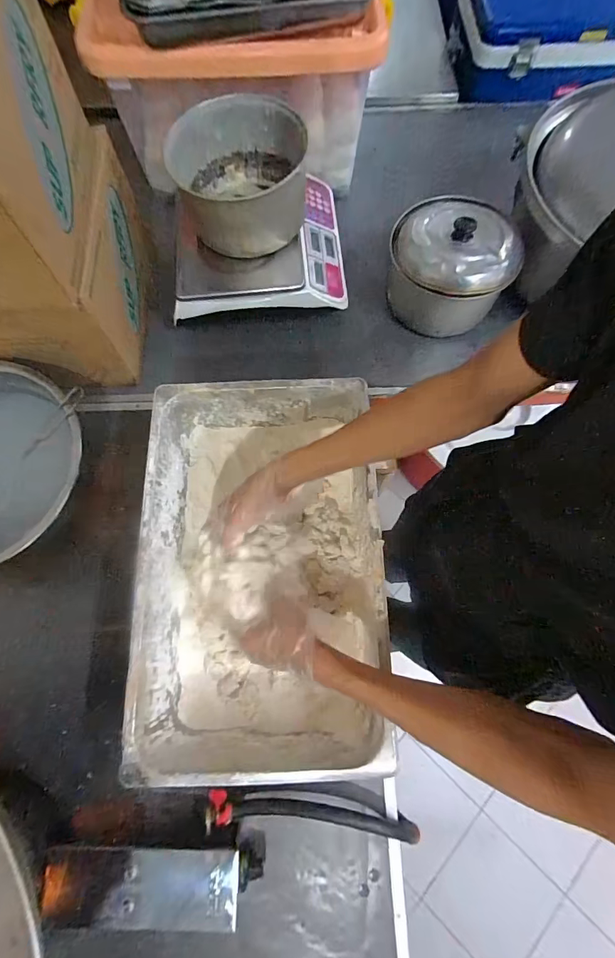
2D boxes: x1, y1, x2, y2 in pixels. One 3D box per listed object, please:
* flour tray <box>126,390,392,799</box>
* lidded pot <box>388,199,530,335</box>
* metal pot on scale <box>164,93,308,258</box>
[{"bbox_3d":[-0.069,0.123,0.608,0.332,0.165,0.518,-3,71,-1],"label":"flour tray"},{"bbox_3d":[0.261,-0.399,0.766,0.191,0.168,0.218,4,71,2],"label":"lidded pot"},{"bbox_3d":[-0.110,-0.511,0.704,0.231,0.137,0.201,-13,72,-4],"label":"metal pot on scale"}]

